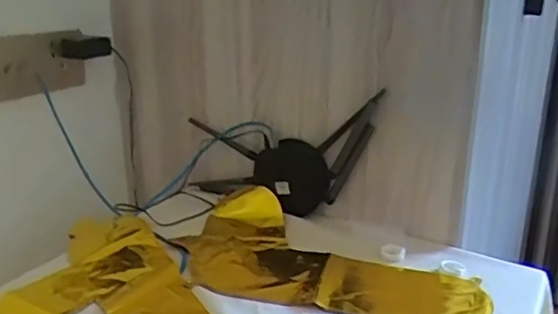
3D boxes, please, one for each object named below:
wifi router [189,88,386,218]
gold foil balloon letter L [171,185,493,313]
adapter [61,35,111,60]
[{"bbox_3d":[0.003,0.003,0.849,0.358,0.179,0.034,-14,8,35],"label":"wifi router"},{"bbox_3d":[0.060,0.130,0.731,0.392,0.037,0.221,6,20,18],"label":"gold foil balloon letter L"},{"bbox_3d":[-0.304,-0.172,0.899,0.076,0.032,0.022,-7,20,-19],"label":"adapter"}]

